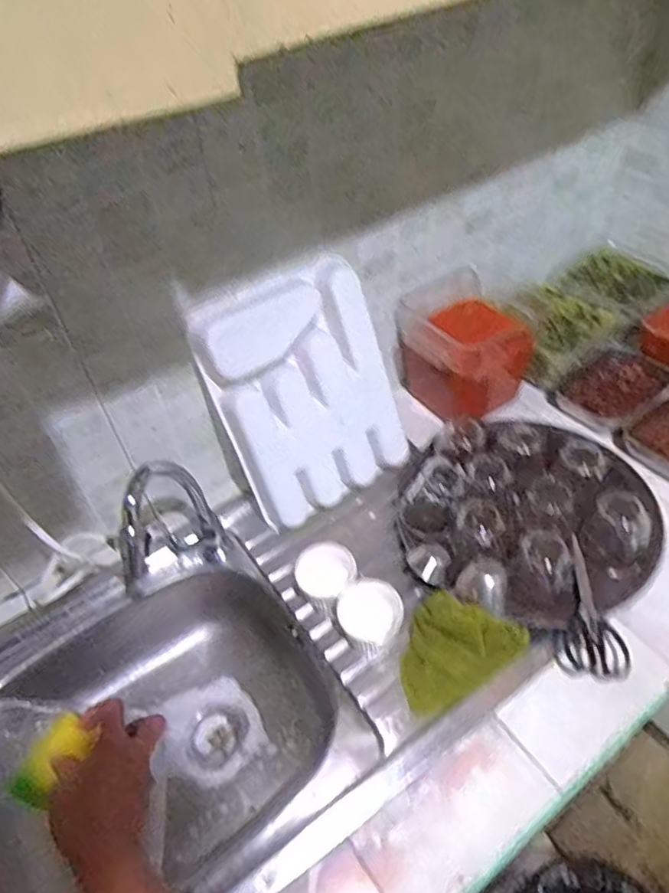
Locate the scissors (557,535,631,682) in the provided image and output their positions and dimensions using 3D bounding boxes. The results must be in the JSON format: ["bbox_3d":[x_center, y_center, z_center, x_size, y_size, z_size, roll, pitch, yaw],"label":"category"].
[{"bbox_3d":[0.297,0.188,0.714,0.070,0.030,0.165,1,60,6],"label":"scissors"}]

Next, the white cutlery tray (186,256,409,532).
[{"bbox_3d":[-0.038,-0.067,0.825,0.239,0.321,0.037,-27,24,-17],"label":"white cutlery tray"}]

